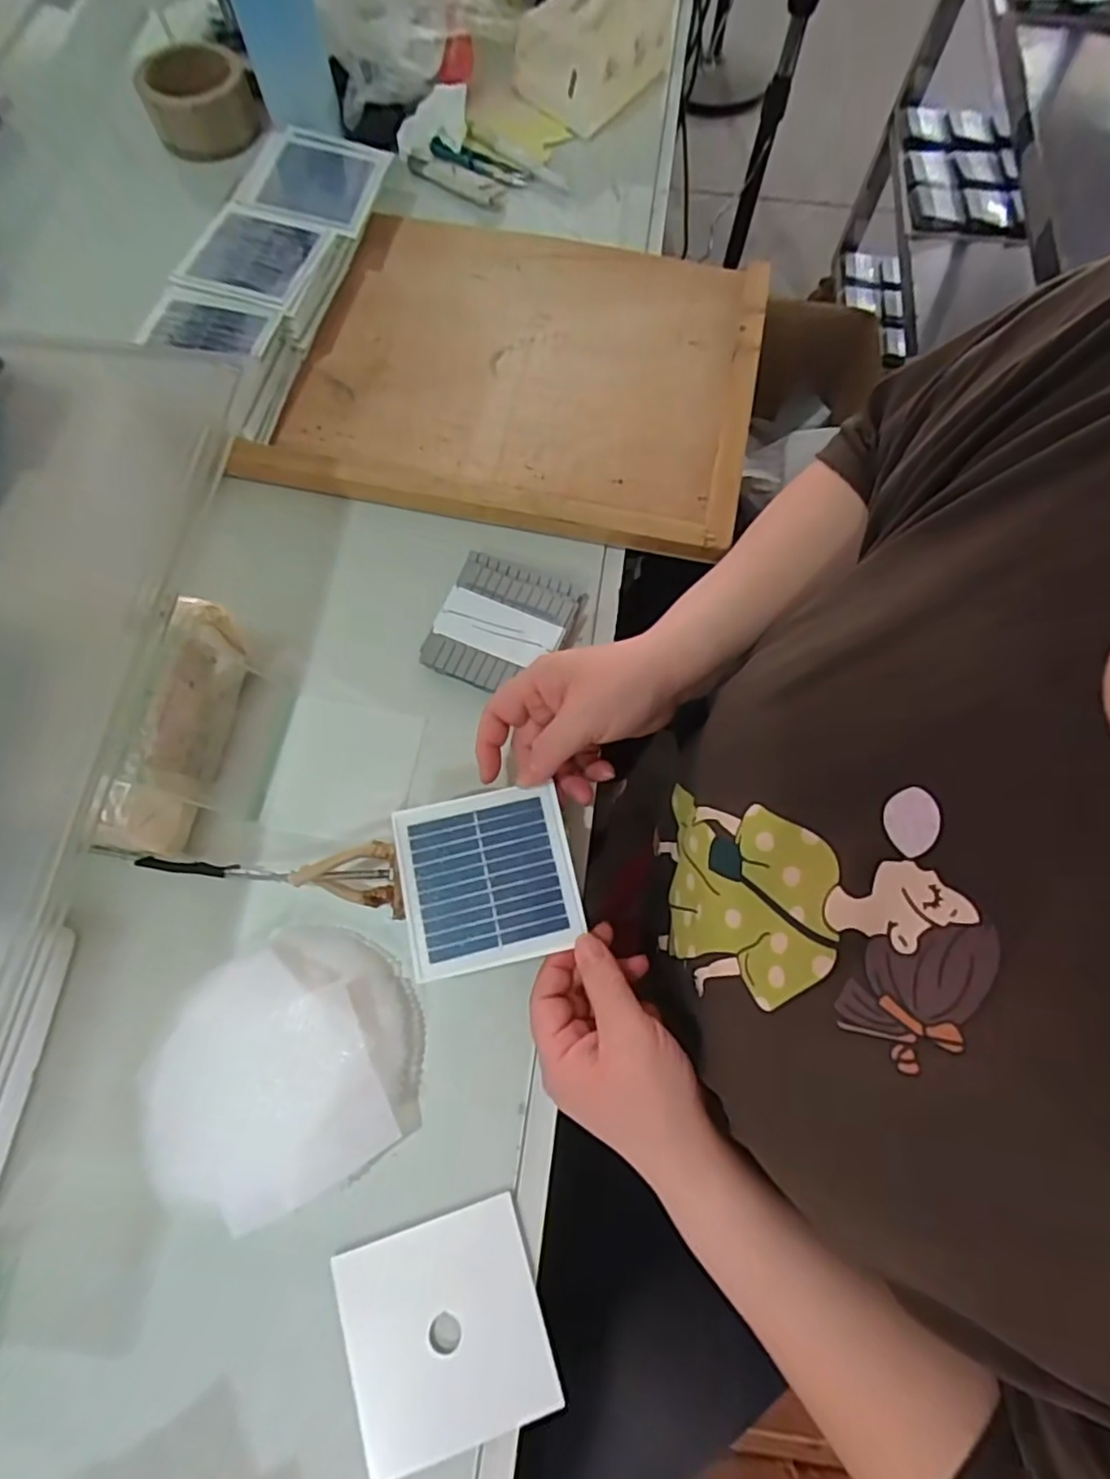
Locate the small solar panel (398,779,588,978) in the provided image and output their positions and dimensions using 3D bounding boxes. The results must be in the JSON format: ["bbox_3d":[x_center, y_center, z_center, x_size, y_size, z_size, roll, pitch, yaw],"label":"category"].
[{"bbox_3d":[-0.038,0.076,0.367,0.094,0.005,0.094,-13,72,-4],"label":"small solar panel"}]

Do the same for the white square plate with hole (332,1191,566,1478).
[{"bbox_3d":[-0.056,0.300,0.332,0.097,0.005,0.094,-16,72,-6],"label":"white square plate with hole"}]

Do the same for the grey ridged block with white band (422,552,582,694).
[{"bbox_3d":[-0.036,-0.076,0.447,0.086,0.023,0.088,23,73,7],"label":"grey ridged block with white band"}]

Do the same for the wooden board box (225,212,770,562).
[{"bbox_3d":[-0.022,-0.304,0.527,0.363,0.032,0.316,13,72,4],"label":"wooden board box"}]

